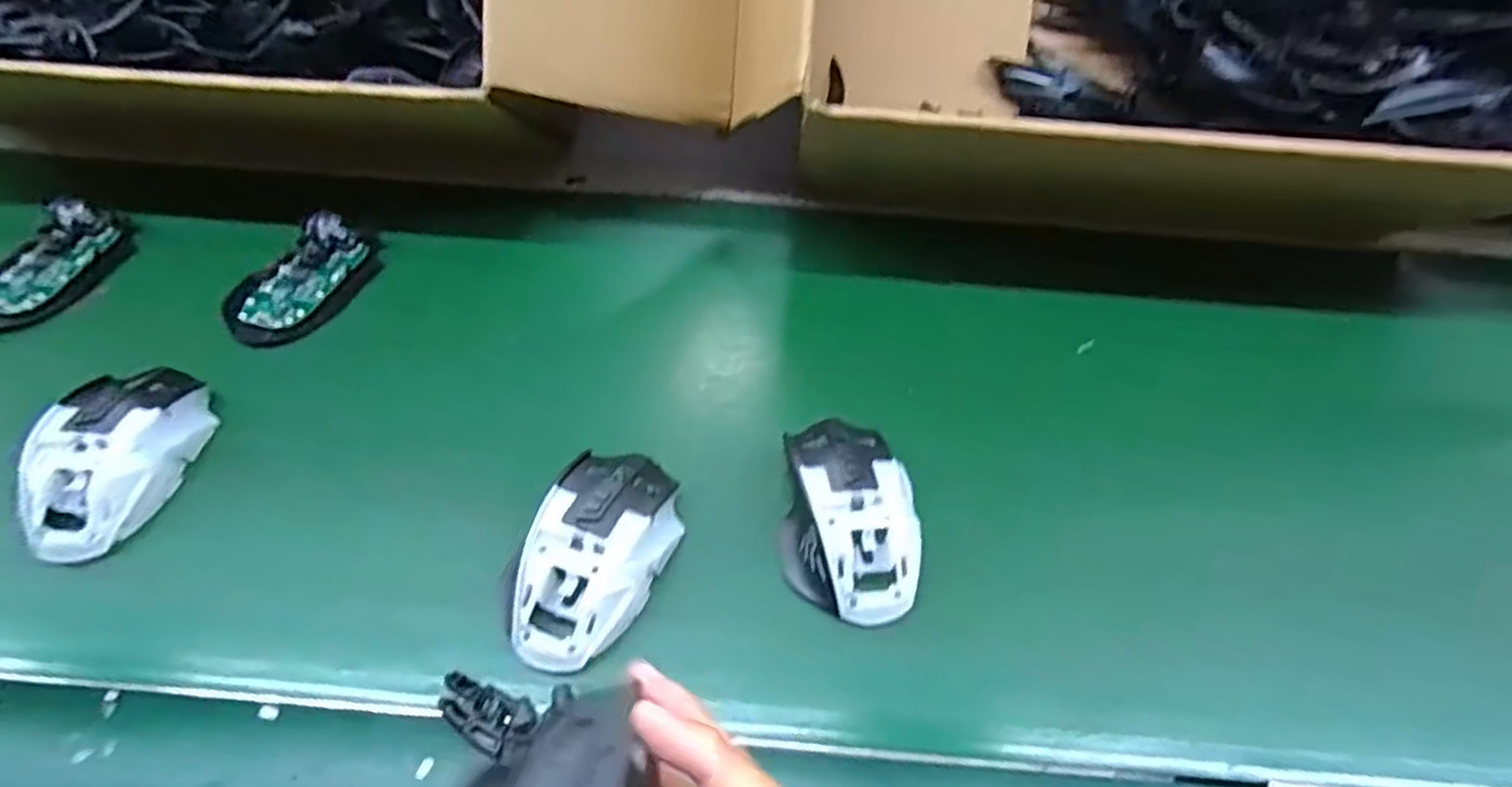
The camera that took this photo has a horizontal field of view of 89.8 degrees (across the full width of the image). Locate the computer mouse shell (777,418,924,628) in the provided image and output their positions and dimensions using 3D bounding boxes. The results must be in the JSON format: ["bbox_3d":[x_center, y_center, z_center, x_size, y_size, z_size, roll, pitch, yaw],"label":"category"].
[{"bbox_3d":[0.048,0.061,0.398,0.068,0.032,0.109,-1,51,-4],"label":"computer mouse shell"}]

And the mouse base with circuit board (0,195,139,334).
[{"bbox_3d":[-0.473,-0.086,0.502,0.055,0.032,0.110,9,51,5],"label":"mouse base with circuit board"}]

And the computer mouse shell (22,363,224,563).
[{"bbox_3d":[-0.340,0.031,0.400,0.059,0.032,0.110,1,51,-1],"label":"computer mouse shell"}]

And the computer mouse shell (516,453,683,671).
[{"bbox_3d":[-0.077,0.075,0.376,0.063,0.028,0.112,11,51,6],"label":"computer mouse shell"}]

